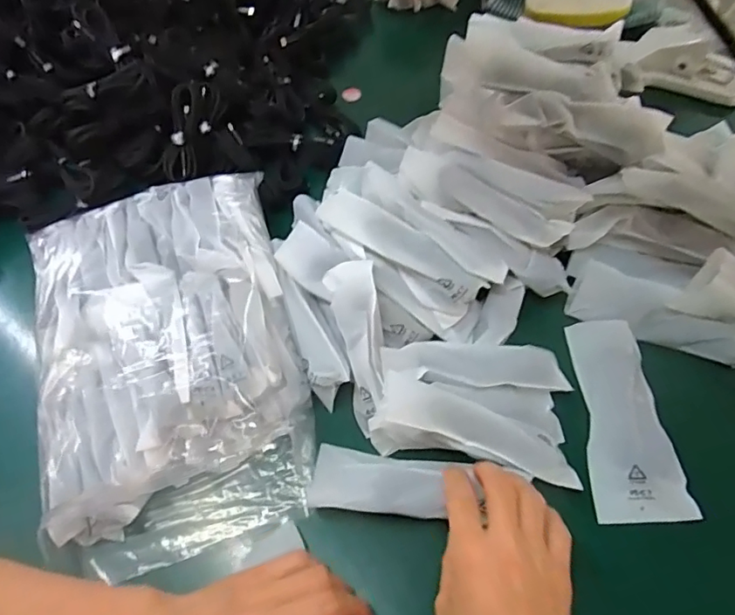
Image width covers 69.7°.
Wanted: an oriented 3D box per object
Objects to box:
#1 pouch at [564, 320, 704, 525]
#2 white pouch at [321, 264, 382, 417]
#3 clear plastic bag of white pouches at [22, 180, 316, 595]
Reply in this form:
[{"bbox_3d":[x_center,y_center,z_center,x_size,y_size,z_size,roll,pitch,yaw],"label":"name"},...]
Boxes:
[{"bbox_3d":[0.201,0.085,0.419,0.063,0.023,0.158,-2,57,1],"label":"pouch"},{"bbox_3d":[-0.007,0.016,0.418,0.037,0.026,0.128,-9,57,-3],"label":"white pouch"},{"bbox_3d":[-0.161,0.032,0.435,0.194,0.073,0.309,-15,58,-7],"label":"clear plastic bag of white pouches"}]

